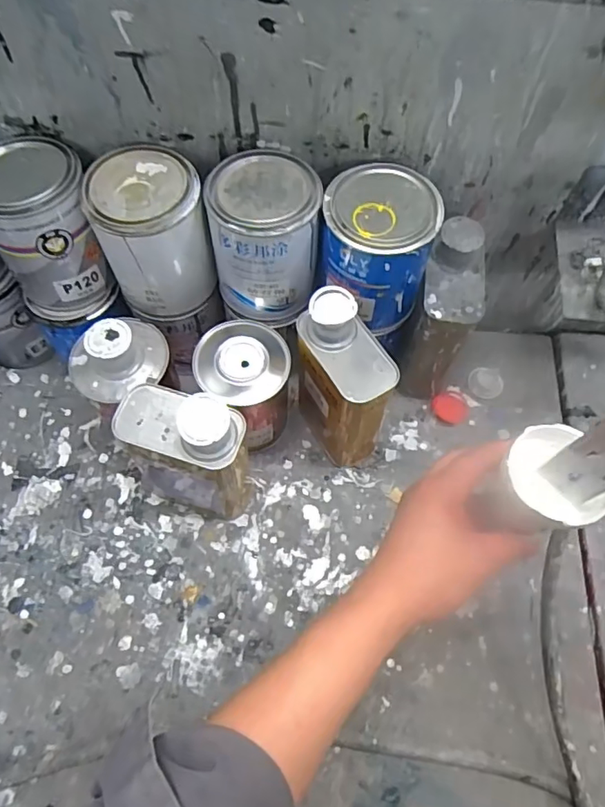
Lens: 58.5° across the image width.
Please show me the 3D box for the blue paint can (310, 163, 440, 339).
[{"bbox_3d":[0.072,-0.149,0.547,0.105,0.135,0.099,1,63,-1],"label":"blue paint can"}]

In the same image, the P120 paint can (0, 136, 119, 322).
[{"bbox_3d":[-0.258,-0.172,0.553,0.109,0.147,0.101,1,63,-1],"label":"P120 paint can"}]

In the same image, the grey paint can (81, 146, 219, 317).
[{"bbox_3d":[-0.152,-0.170,0.554,0.099,0.133,0.103,1,63,-1],"label":"grey paint can"}]

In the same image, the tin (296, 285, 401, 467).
[{"bbox_3d":[0.043,-0.017,0.587,0.061,0.214,0.105,-28,67,-15],"label":"tin"}]

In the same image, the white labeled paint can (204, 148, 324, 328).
[{"bbox_3d":[-0.035,-0.164,0.545,0.101,0.128,0.103,1,63,-1],"label":"white labeled paint can"}]

